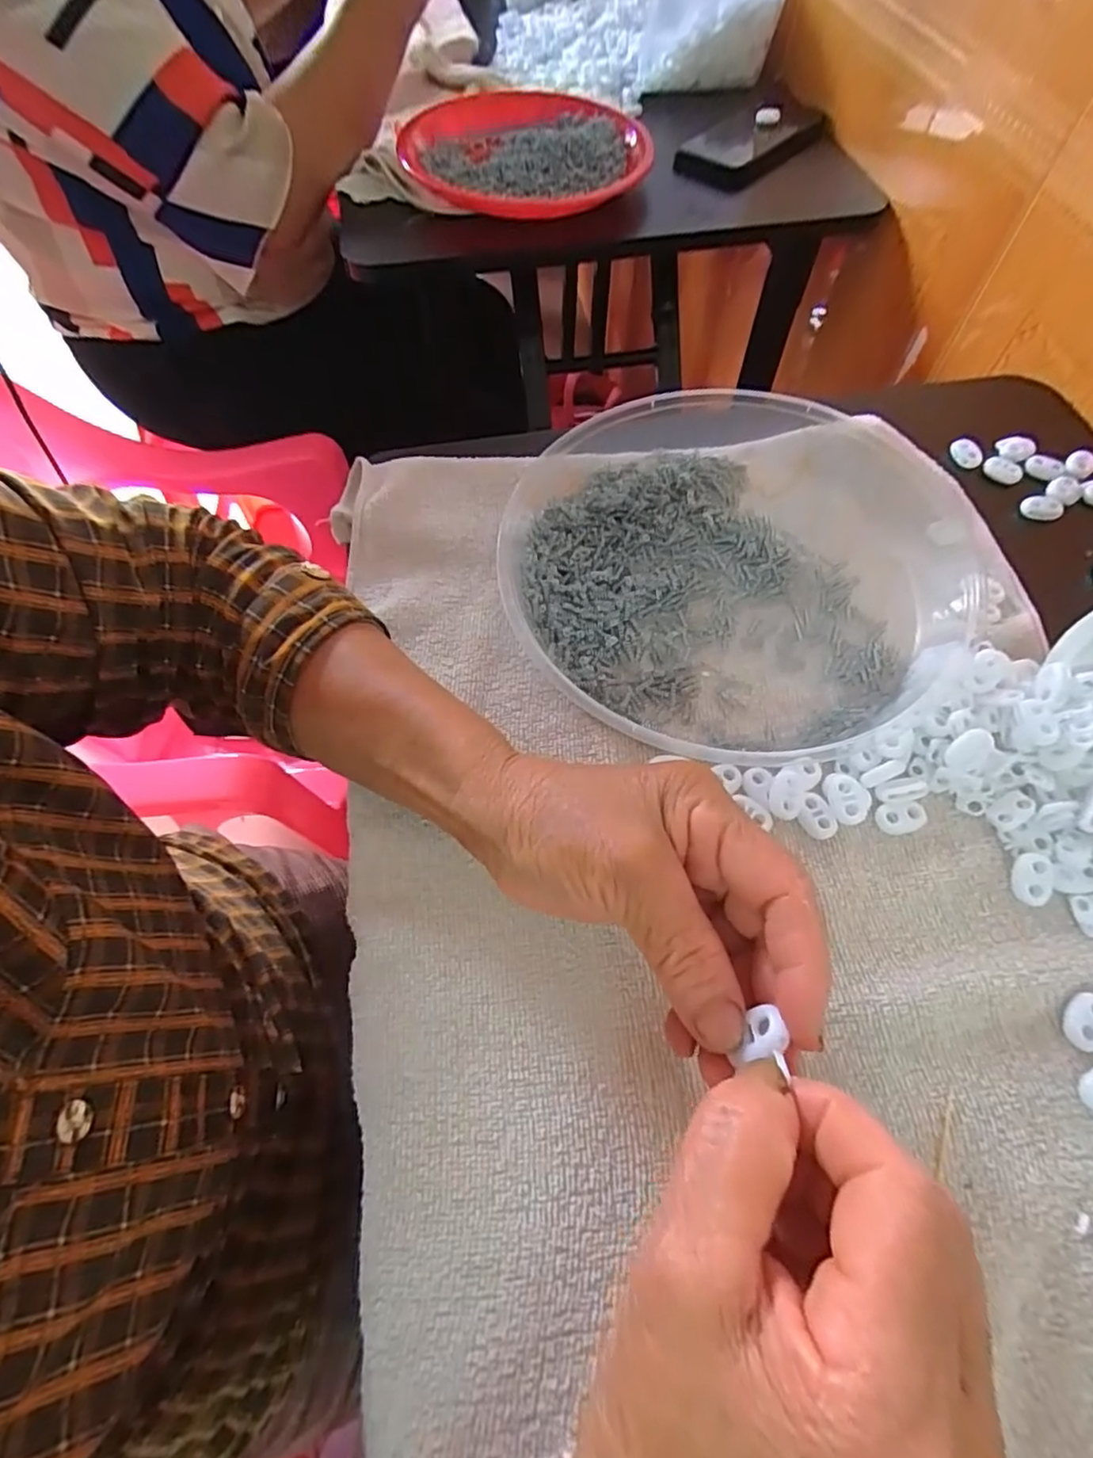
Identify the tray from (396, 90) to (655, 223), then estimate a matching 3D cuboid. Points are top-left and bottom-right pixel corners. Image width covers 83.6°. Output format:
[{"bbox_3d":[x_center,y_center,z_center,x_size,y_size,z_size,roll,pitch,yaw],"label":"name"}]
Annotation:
[{"bbox_3d":[-0.023,-0.565,0.592,0.223,0.033,0.252,-6,63,-2],"label":"tray"}]

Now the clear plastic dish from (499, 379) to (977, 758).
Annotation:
[{"bbox_3d":[0.109,-0.092,0.330,0.259,0.033,0.226,-17,63,-8],"label":"clear plastic dish"}]

